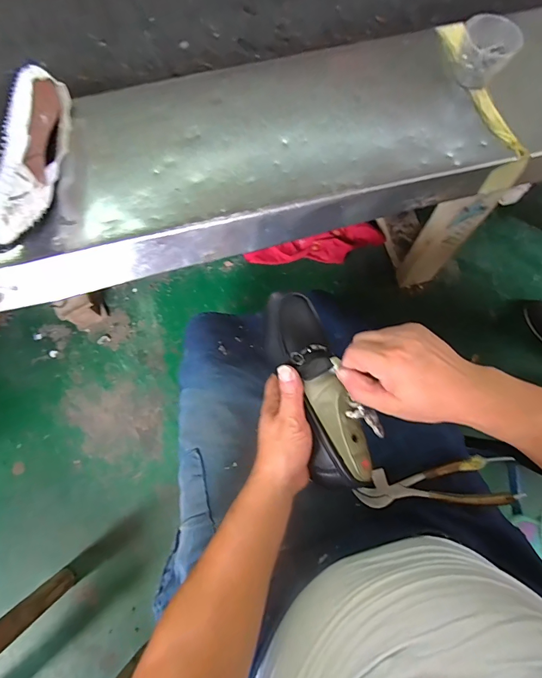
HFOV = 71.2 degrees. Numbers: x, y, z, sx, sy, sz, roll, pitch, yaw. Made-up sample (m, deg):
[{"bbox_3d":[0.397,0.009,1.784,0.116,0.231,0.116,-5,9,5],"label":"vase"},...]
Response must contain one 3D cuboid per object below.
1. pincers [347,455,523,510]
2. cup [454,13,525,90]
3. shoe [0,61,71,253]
[{"bbox_3d":[0.202,0.181,0.469,0.188,0.015,0.051,-11,74,13],"label":"pincers"},{"bbox_3d":[0.251,-0.337,0.449,0.063,0.057,0.052,28,76,9],"label":"cup"},{"bbox_3d":[-0.282,-0.200,0.403,0.070,0.097,0.220,0,73,1],"label":"shoe"}]

